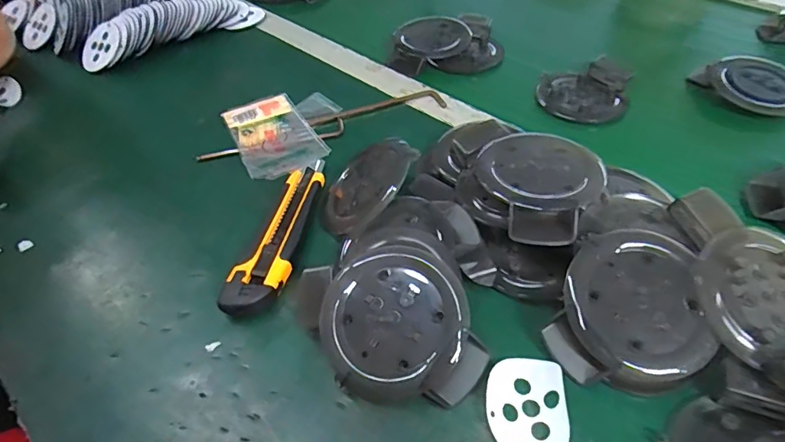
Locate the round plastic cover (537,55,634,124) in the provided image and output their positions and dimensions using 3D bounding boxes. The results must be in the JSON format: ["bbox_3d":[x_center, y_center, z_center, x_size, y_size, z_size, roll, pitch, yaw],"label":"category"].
[{"bbox_3d":[0.199,-0.138,0.500,0.085,0.025,0.081,-2,49,2],"label":"round plastic cover"}]

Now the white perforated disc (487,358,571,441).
[{"bbox_3d":[0.079,0.108,0.283,0.047,0.008,0.062,14,48,1],"label":"white perforated disc"}]

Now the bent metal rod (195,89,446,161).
[{"bbox_3d":[-0.066,-0.097,0.470,0.243,0.009,0.036,-18,50,-12],"label":"bent metal rod"}]

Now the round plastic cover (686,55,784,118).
[{"bbox_3d":[0.364,-0.136,0.487,0.067,0.026,0.096,-30,54,-21],"label":"round plastic cover"}]

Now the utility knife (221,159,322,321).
[{"bbox_3d":[-0.083,0.007,0.373,0.038,0.016,0.152,11,50,12],"label":"utility knife"}]

